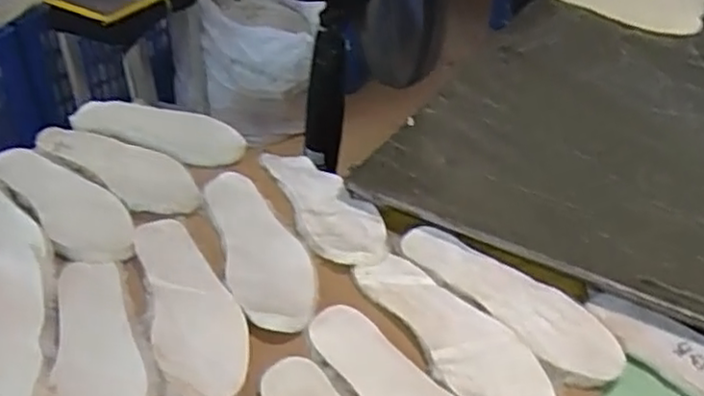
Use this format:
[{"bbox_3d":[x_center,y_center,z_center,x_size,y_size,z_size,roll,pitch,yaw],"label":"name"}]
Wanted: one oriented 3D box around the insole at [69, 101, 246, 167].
[{"bbox_3d":[-0.280,-0.101,1.020,0.276,0.035,0.095,13,40,22],"label":"insole"}]

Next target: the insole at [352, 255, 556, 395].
[{"bbox_3d":[0.108,0.143,0.733,0.090,0.011,0.270,-22,45,-27],"label":"insole"}]

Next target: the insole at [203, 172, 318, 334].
[{"bbox_3d":[-0.109,0.053,0.837,0.095,0.022,0.277,-10,41,-15],"label":"insole"}]

